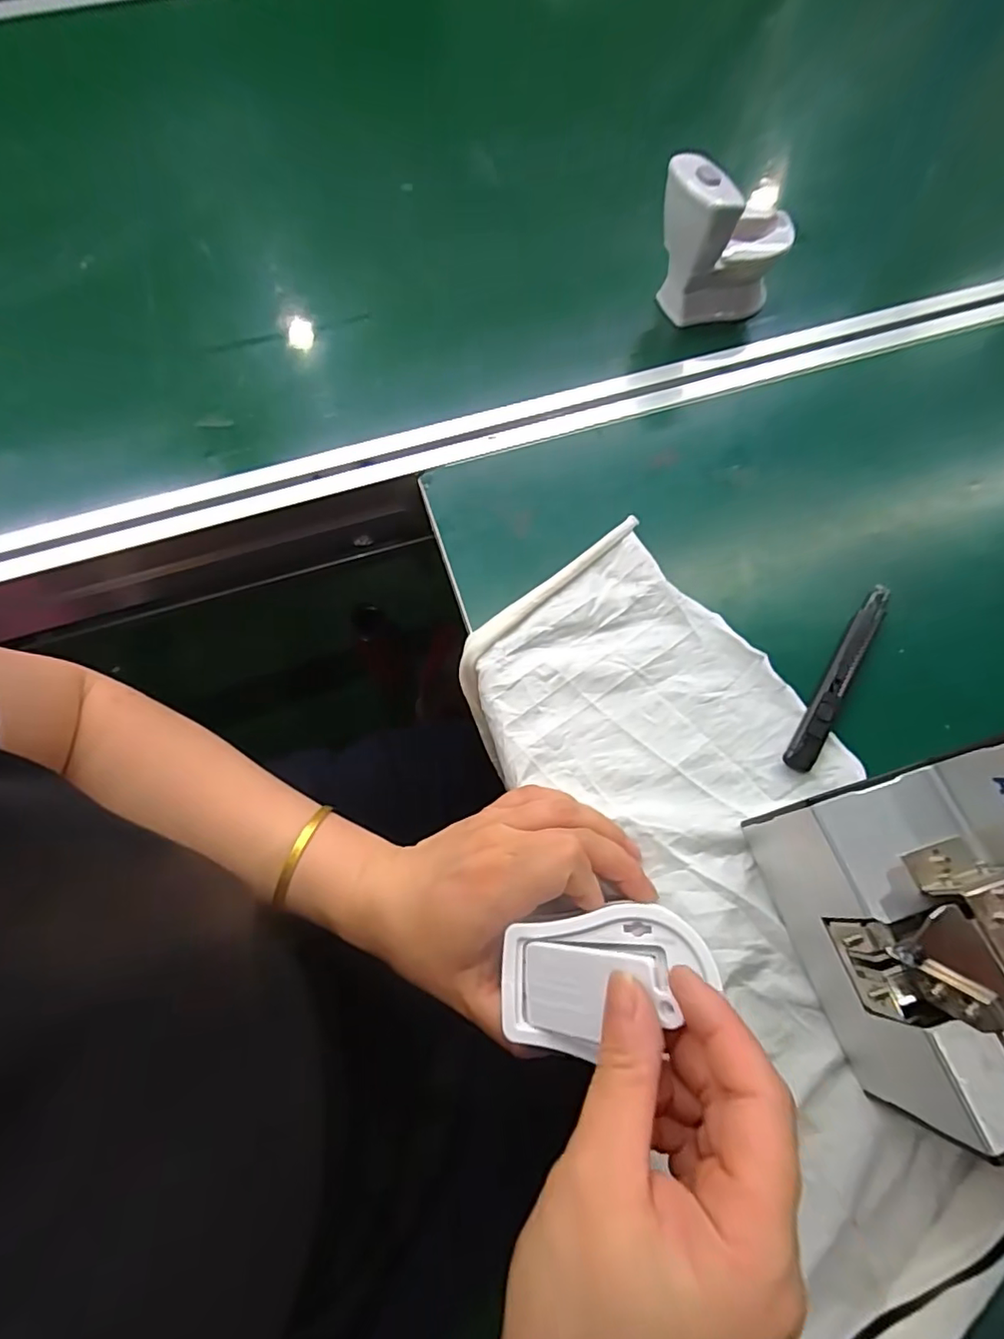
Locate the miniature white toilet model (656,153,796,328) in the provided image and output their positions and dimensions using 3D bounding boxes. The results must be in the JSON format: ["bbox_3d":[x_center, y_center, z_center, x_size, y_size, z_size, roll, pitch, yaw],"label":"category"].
[{"bbox_3d":[0.174,-0.337,0.442,0.091,0.110,0.064,-31,62,-9],"label":"miniature white toilet model"}]

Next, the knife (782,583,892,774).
[{"bbox_3d":[0.201,0.003,0.336,0.015,0.012,0.137,32,70,14],"label":"knife"}]

